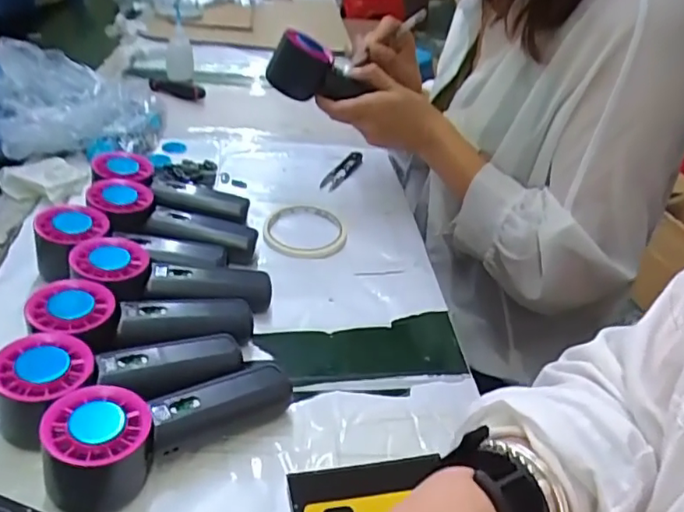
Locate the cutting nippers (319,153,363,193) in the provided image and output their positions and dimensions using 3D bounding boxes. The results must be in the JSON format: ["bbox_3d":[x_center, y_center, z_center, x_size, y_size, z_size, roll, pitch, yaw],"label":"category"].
[{"bbox_3d":[0.003,-0.109,0.745,0.022,0.009,0.115,17,36,14],"label":"cutting nippers"}]

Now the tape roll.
[{"bbox_3d":[-0.038,-0.028,0.608,0.084,0.010,0.085,5,34,-3],"label":"tape roll"}]

